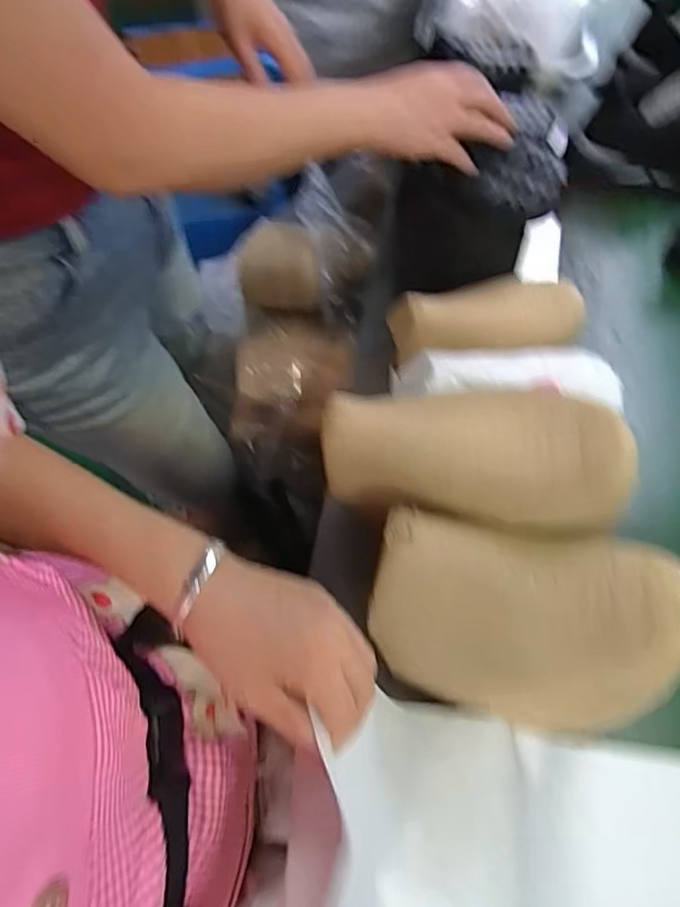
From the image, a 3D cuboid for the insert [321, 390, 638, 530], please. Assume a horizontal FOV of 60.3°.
[{"bbox_3d":[0.086,0.002,0.403,0.205,0.073,0.078,4,69,4],"label":"insert"}]

